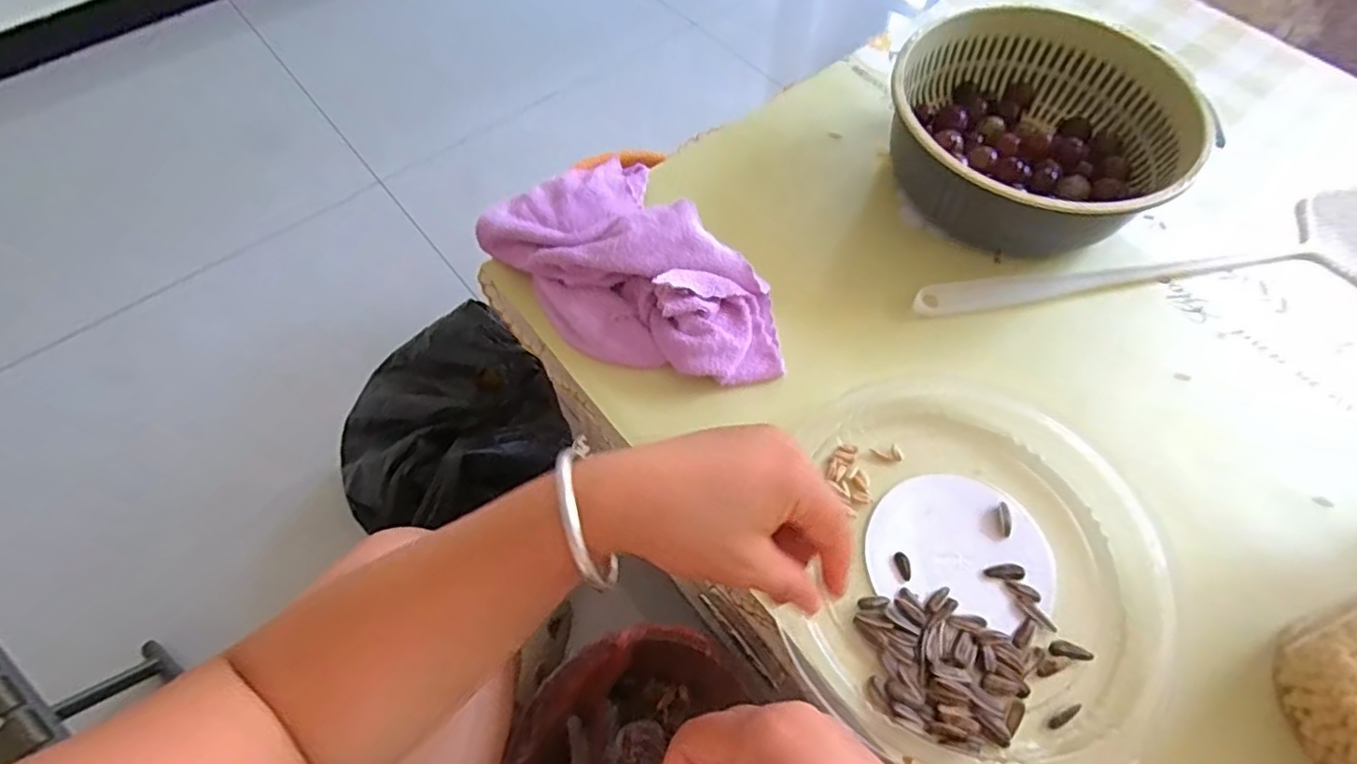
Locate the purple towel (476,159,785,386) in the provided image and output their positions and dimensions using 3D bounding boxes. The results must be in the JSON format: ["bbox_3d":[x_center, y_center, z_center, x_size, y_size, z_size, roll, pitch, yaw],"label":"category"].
[{"bbox_3d":[-0.033,-0.082,0.452,0.134,0.054,0.224,-32,66,-16],"label":"purple towel"}]

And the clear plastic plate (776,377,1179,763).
[{"bbox_3d":[0.175,0.104,0.370,0.201,0.017,0.230,11,61,4],"label":"clear plastic plate"}]

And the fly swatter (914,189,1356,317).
[{"bbox_3d":[0.404,-0.085,0.482,0.448,0.012,0.102,-10,61,-7],"label":"fly swatter"}]

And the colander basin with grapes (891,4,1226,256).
[{"bbox_3d":[0.279,-0.199,0.506,0.213,0.081,0.195,0,61,0],"label":"colander basin with grapes"}]

